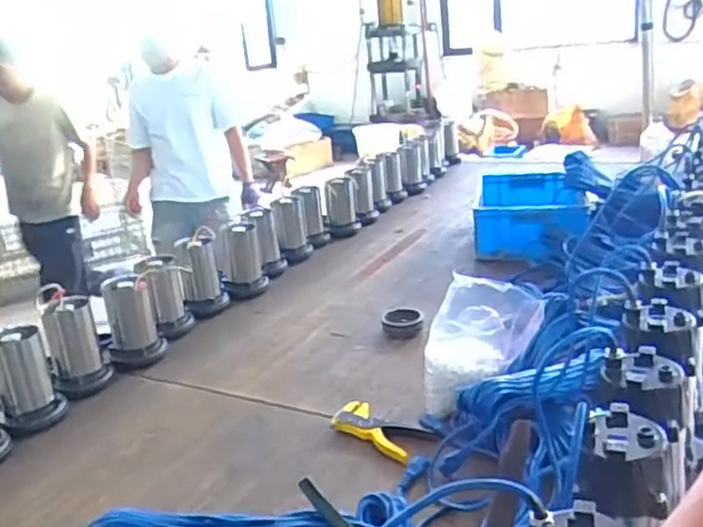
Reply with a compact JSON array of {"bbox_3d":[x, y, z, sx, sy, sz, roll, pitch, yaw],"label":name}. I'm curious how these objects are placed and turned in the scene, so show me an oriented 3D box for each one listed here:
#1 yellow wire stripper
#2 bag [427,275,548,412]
[{"bbox_3d":[0.045,0.263,1.121,0.090,0.015,0.178,-24,26,-40],"label":"yellow wire stripper"},{"bbox_3d":[0.214,0.135,1.139,0.196,0.212,0.071,-6,20,2],"label":"bag"}]

